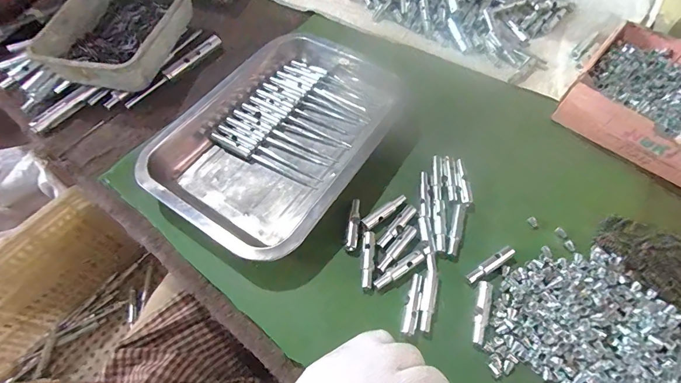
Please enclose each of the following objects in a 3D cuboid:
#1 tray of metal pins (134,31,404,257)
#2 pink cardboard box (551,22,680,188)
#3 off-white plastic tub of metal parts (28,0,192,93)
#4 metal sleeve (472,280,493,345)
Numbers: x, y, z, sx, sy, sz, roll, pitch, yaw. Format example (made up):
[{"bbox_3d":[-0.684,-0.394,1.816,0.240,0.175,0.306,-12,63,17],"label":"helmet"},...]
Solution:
[{"bbox_3d":[-0.056,-0.071,0.383,0.187,0.038,0.275,30,67,17],"label":"tray of metal pins"},{"bbox_3d":[0.340,-0.091,0.367,0.179,0.046,0.156,36,69,19],"label":"pink cardboard box"},{"bbox_3d":[-0.264,-0.204,0.455,0.144,0.058,0.186,18,64,11],"label":"off-white plastic tub of metal parts"},{"bbox_3d":[0.117,0.099,0.298,0.012,0.007,0.050,16,64,10],"label":"metal sleeve"}]

